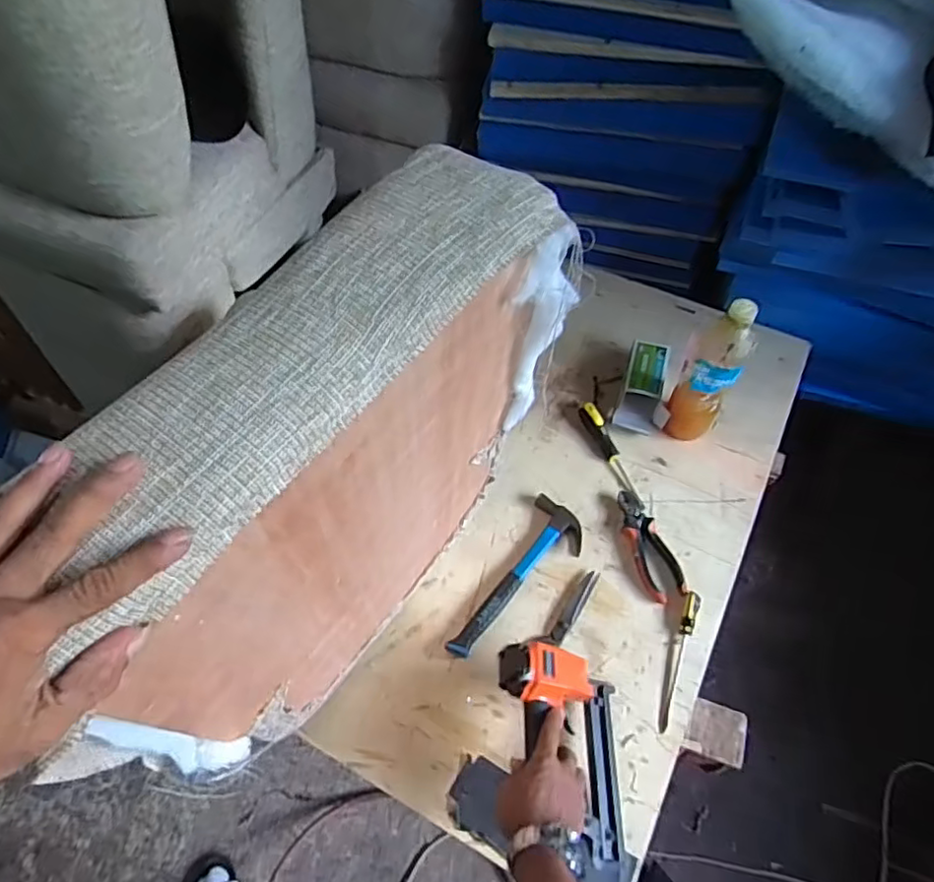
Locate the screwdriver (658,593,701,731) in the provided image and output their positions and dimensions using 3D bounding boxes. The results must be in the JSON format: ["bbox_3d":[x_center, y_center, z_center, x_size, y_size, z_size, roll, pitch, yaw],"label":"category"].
[{"bbox_3d":[0.285,0.290,0.819,0.020,0.024,0.185,17,59,12],"label":"screwdriver"}]

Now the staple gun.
[{"bbox_3d":[0.107,0.348,0.703,0.140,0.086,0.209,2,57,3],"label":"staple gun"}]

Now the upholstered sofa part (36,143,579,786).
[{"bbox_3d":[-0.113,0.068,0.598,0.120,0.480,0.484,36,65,22],"label":"upholstered sofa part"}]

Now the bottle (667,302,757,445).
[{"bbox_3d":[0.359,-0.093,0.922,0.067,0.281,0.061,3,57,3],"label":"bottle"}]

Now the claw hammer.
[{"bbox_3d":[0.078,0.201,0.877,0.088,0.032,0.261,28,62,18],"label":"claw hammer"}]

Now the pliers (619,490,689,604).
[{"bbox_3d":[0.266,0.146,0.902,0.068,0.016,0.171,-9,57,-4],"label":"pliers"}]

